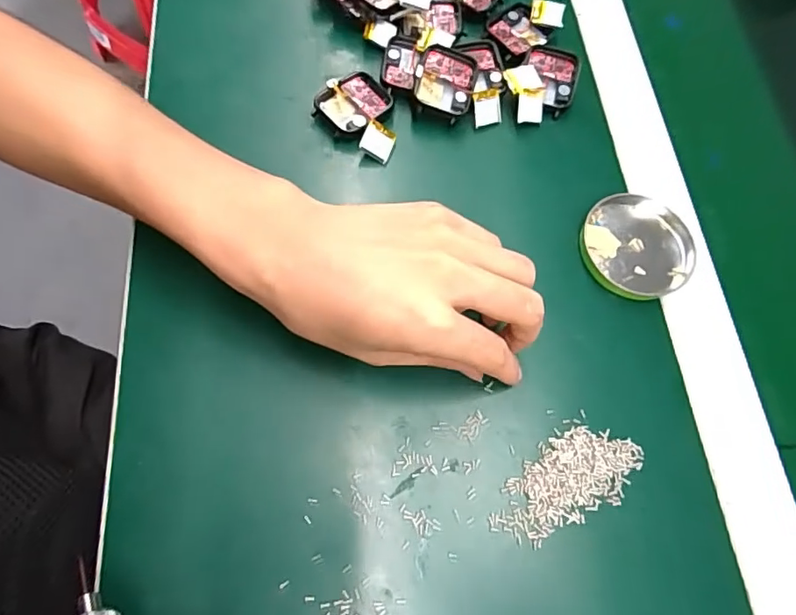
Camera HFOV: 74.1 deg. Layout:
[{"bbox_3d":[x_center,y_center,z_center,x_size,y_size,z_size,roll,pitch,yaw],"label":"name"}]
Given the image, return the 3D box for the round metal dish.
[{"bbox_3d":[0.142,-0.036,0.314,0.065,0.010,0.065,2,68,-5],"label":"round metal dish"}]

